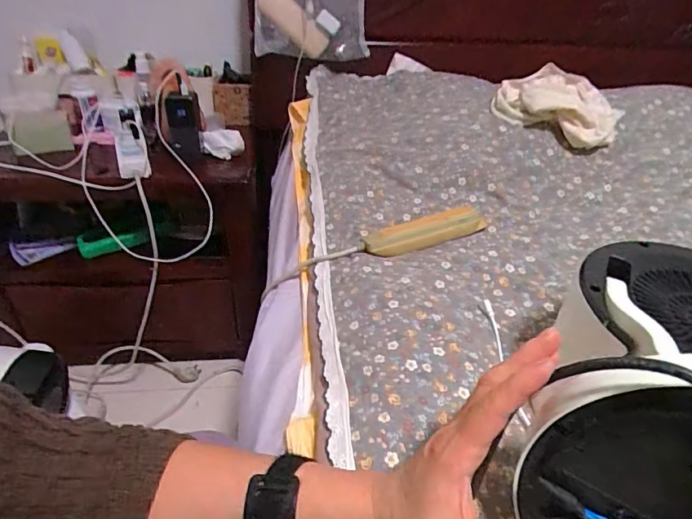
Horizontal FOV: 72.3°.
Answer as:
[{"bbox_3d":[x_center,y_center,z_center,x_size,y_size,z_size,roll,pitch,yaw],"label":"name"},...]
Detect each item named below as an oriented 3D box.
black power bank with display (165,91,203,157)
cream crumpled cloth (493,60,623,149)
[{"bbox_3d":[-0.317,-0.262,0.938,0.062,0.121,0.035,-8,35,-16],"label":"black power bank with display"},{"bbox_3d":[0.359,-0.262,0.809,0.197,0.097,0.095,16,36,18],"label":"cream crumpled cloth"}]

